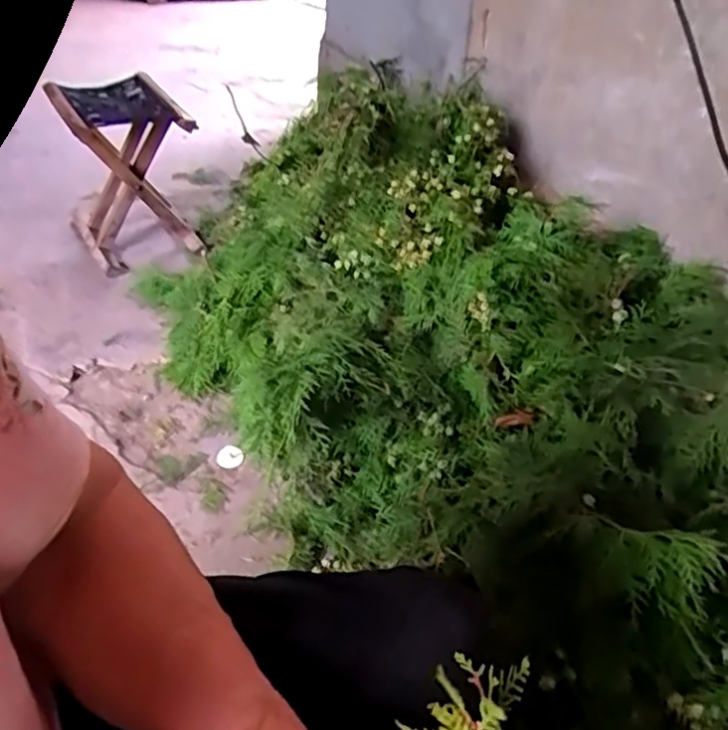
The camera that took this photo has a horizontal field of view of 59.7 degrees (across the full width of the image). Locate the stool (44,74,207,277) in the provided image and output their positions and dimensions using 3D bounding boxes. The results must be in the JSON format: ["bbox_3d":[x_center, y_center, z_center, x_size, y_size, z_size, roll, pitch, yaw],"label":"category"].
[{"bbox_3d":[-0.535,-0.441,1.432,0.229,0.319,0.301,-19,45,-27],"label":"stool"}]

